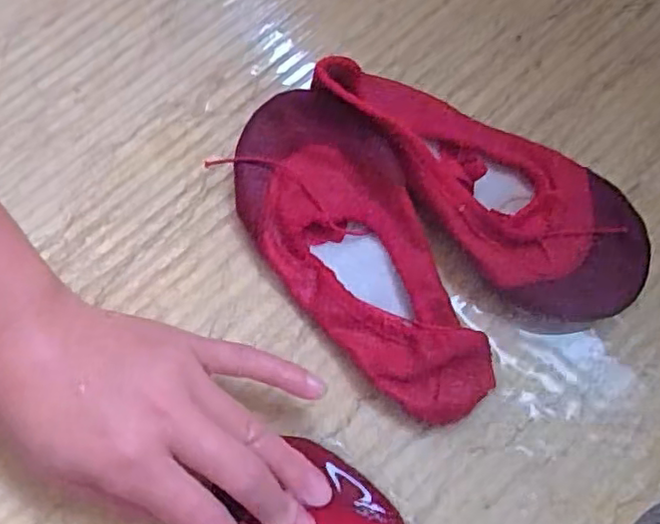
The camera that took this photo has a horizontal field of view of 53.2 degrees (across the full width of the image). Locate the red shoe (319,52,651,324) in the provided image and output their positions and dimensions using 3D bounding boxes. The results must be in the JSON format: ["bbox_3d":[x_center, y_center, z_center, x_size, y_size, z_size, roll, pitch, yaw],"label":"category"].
[{"bbox_3d":[0.074,-0.041,0.318,0.171,0.042,0.074,36,76,10],"label":"red shoe"}]

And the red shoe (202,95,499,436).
[{"bbox_3d":[0.014,-0.004,0.315,0.073,0.029,0.170,-32,75,-9],"label":"red shoe"}]

